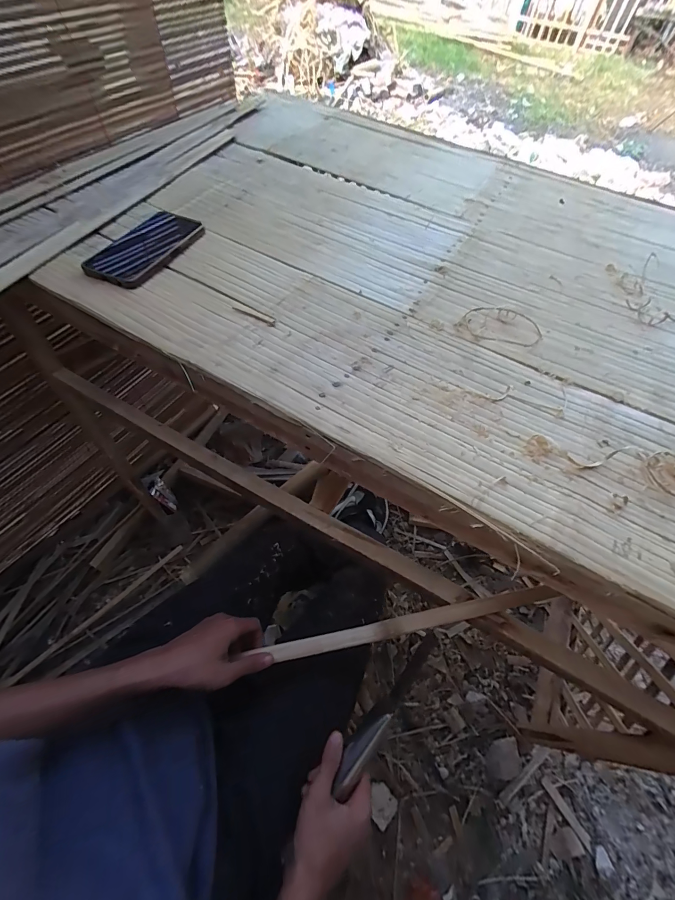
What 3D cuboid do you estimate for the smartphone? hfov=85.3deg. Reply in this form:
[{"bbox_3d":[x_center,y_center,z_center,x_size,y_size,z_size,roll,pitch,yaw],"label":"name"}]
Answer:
[{"bbox_3d":[-0.258,-0.277,0.499,0.074,0.013,0.159,28,64,-1],"label":"smartphone"}]

